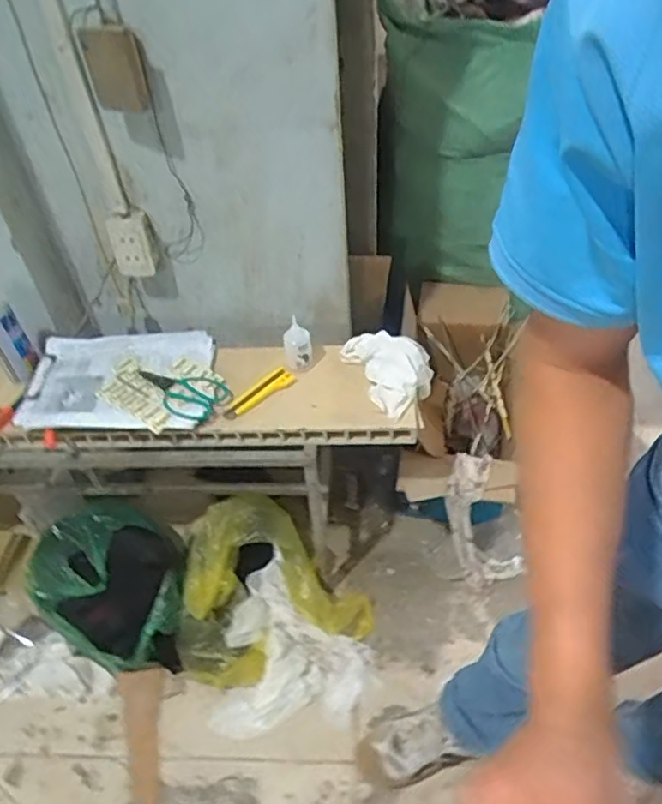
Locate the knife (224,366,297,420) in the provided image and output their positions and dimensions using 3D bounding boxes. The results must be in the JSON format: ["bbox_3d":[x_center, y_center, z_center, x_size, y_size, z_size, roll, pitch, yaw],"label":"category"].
[{"bbox_3d":[-0.127,-0.017,1.074,0.138,0.023,0.033,-33,52,-24],"label":"knife"}]

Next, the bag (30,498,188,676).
[{"bbox_3d":[-0.472,0.380,1.326,0.384,0.215,0.264,33,57,31],"label":"bag"}]

